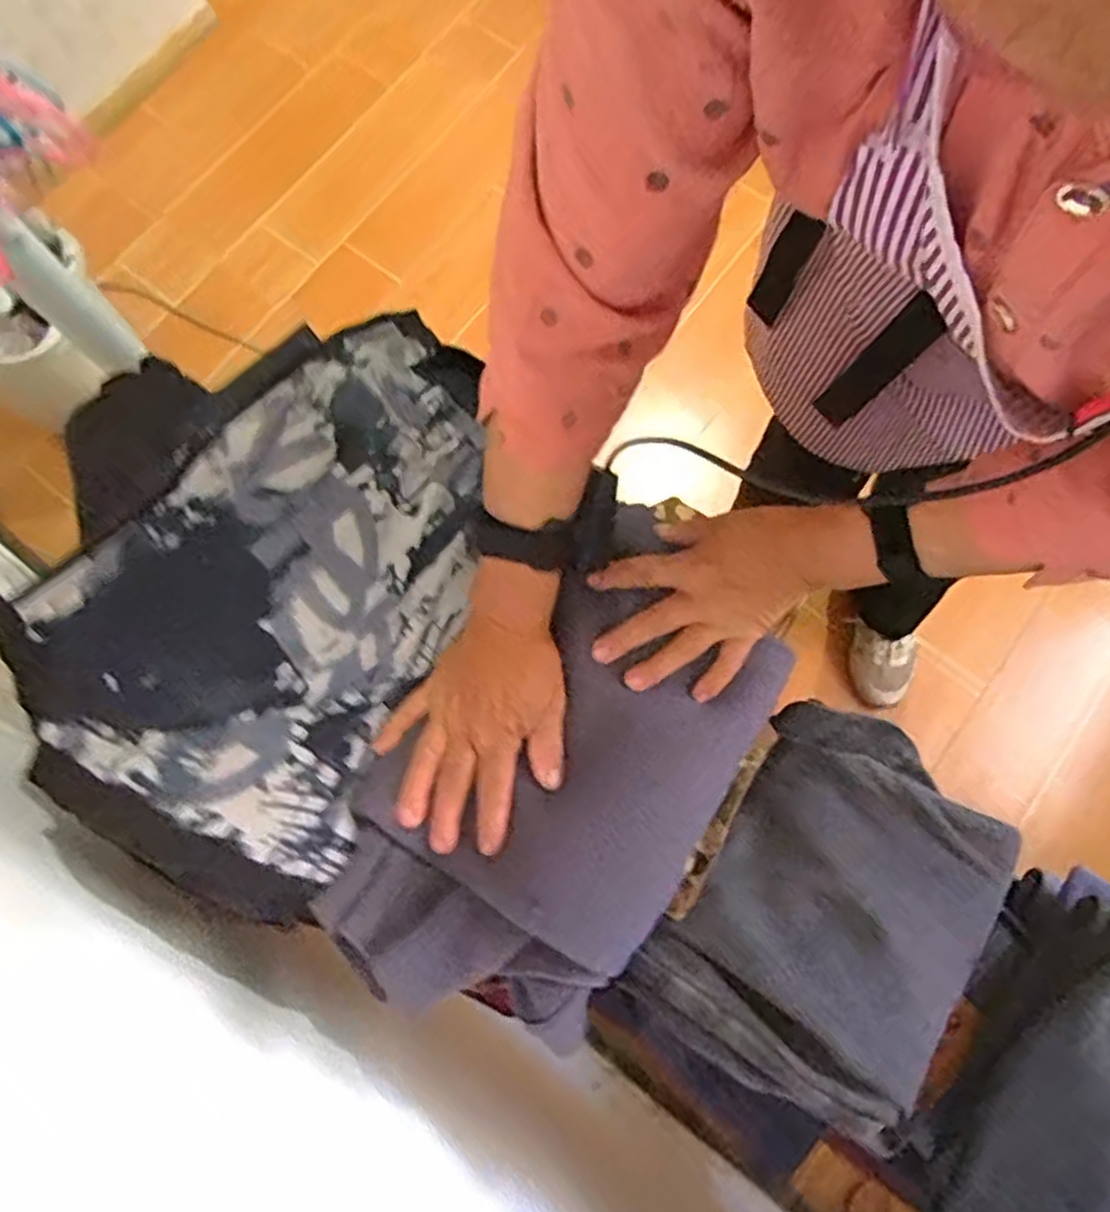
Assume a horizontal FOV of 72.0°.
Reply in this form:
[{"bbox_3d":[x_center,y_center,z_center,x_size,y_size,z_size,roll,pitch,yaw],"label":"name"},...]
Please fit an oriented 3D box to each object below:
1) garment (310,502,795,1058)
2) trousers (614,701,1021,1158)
[{"bbox_3d":[0.007,0.109,0.516,0.204,0.033,0.344,35,80,9],"label":"garment"},{"bbox_3d":[0.198,0.209,0.534,0.192,0.058,0.266,36,80,9],"label":"trousers"}]

